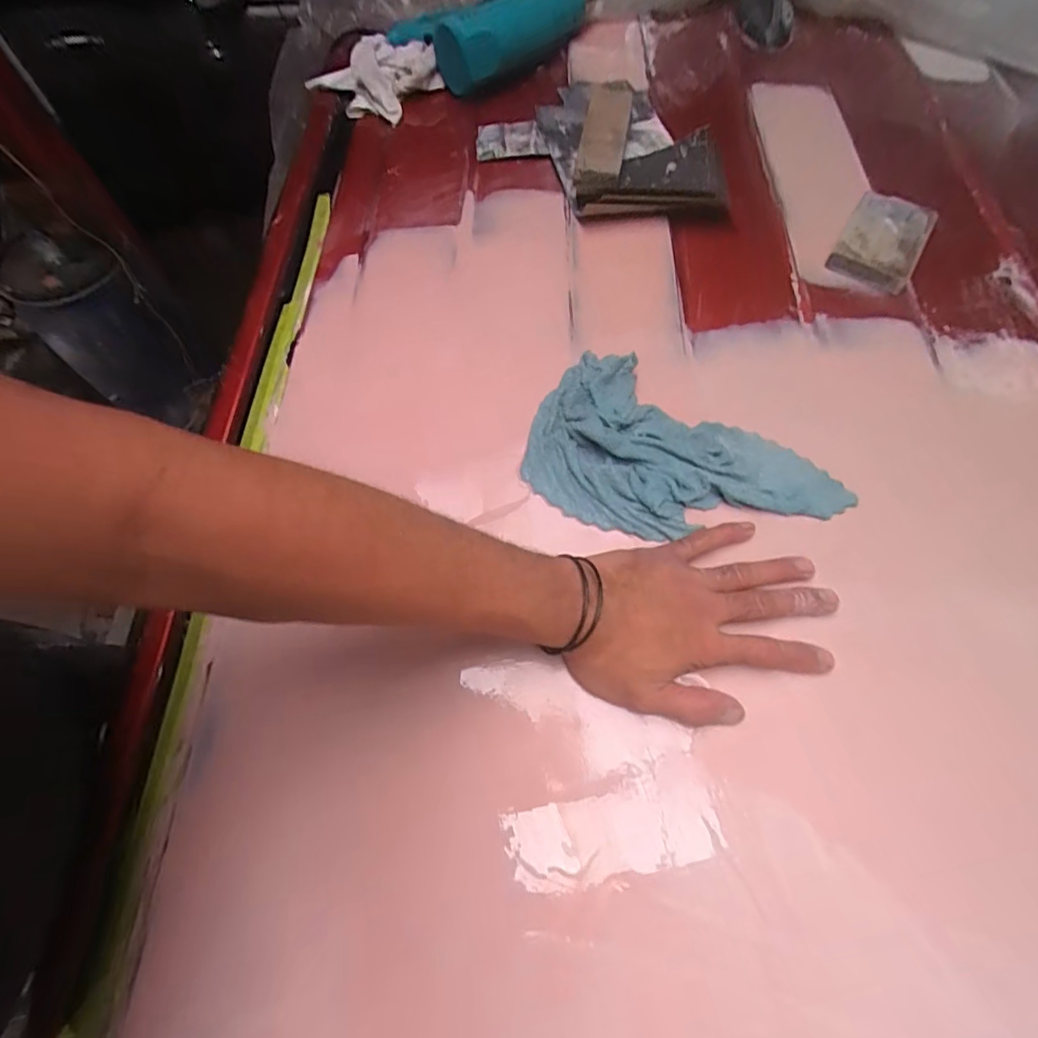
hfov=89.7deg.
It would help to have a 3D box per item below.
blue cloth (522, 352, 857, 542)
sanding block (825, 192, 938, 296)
[{"bbox_3d":[0.125,-0.041,0.409,0.237,0.026,0.134,28,67,15],"label":"blue cloth"},{"bbox_3d":[0.352,-0.268,0.508,0.070,0.025,0.109,30,68,15],"label":"sanding block"}]

